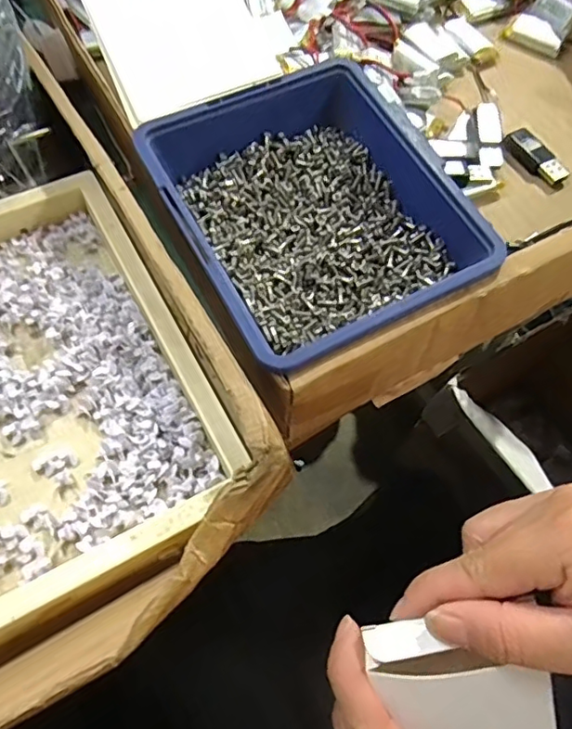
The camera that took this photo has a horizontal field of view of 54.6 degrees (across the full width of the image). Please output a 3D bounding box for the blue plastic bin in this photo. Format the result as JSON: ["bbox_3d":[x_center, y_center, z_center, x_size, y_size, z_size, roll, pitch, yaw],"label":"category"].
[{"bbox_3d":[0.015,-0.071,0.267,0.128,0.046,0.141,-24,67,-14],"label":"blue plastic bin"}]

